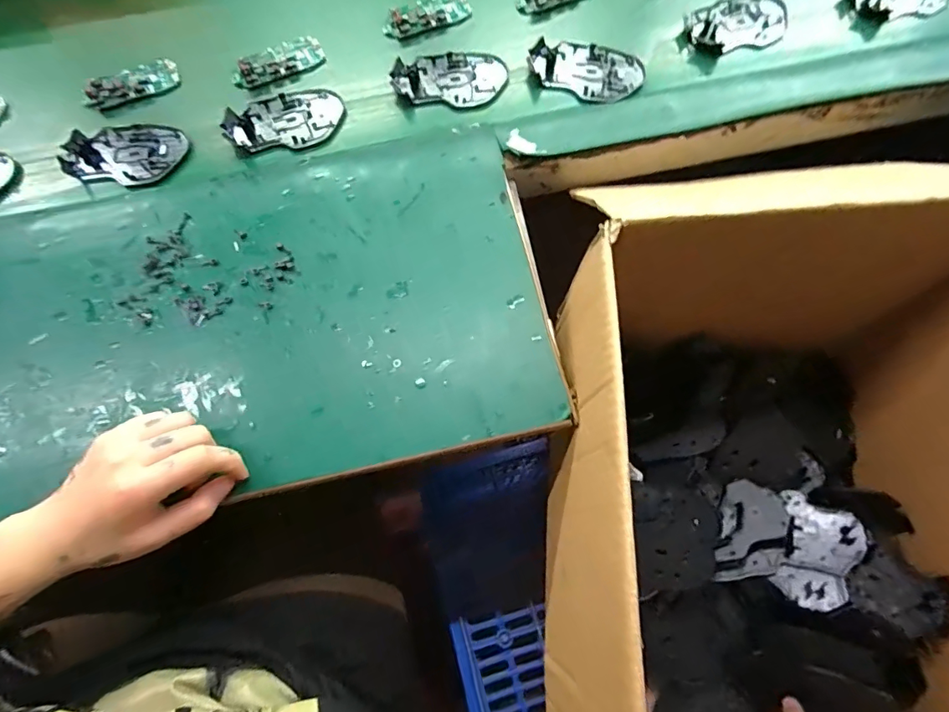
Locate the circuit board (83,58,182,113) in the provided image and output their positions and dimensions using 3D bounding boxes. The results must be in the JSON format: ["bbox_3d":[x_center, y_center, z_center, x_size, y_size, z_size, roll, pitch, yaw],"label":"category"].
[{"bbox_3d":[-0.362,-0.286,0.501,0.093,0.014,0.038,-27,72,-8],"label":"circuit board"}]

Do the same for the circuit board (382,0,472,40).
[{"bbox_3d":[-0.051,-0.374,0.529,0.096,0.012,0.043,-28,85,-8],"label":"circuit board"}]

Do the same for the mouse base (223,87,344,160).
[{"bbox_3d":[-0.193,-0.240,0.482,0.117,0.009,0.080,-7,70,-1],"label":"mouse base"}]

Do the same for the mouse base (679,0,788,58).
[{"bbox_3d":[0.276,-0.349,0.504,0.123,0.009,0.073,-21,71,-6],"label":"mouse base"}]

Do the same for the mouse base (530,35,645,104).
[{"bbox_3d":[0.114,-0.295,0.488,0.115,0.007,0.074,22,72,9],"label":"mouse base"}]

